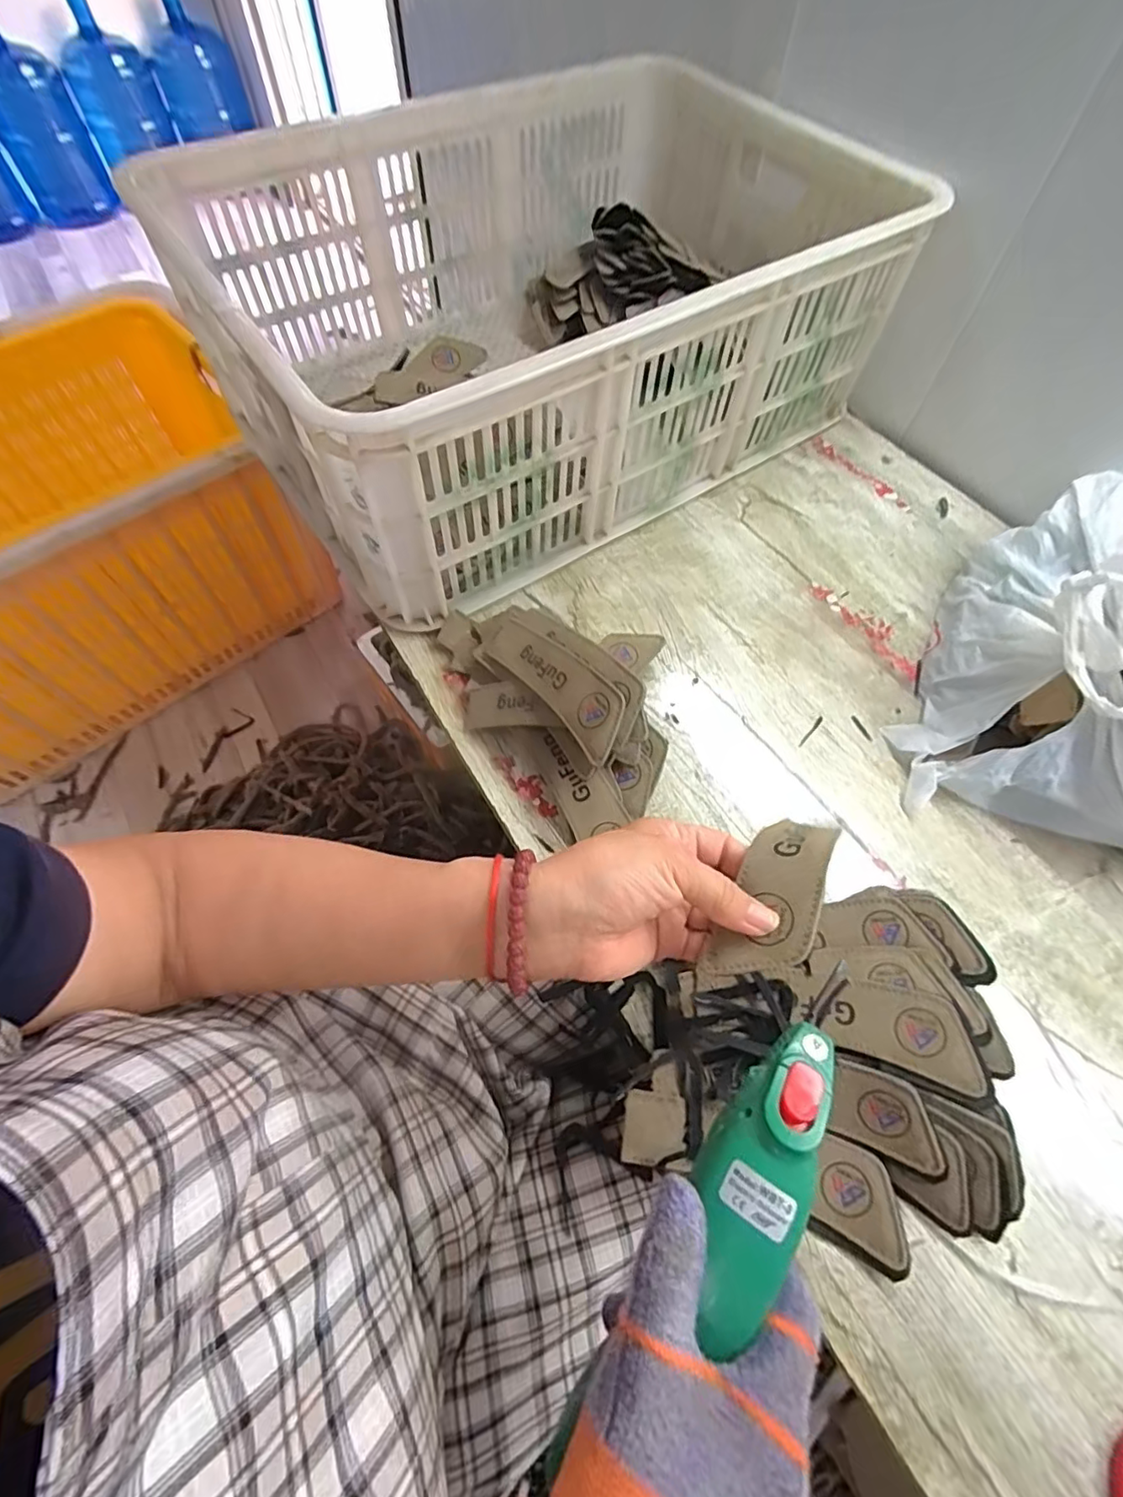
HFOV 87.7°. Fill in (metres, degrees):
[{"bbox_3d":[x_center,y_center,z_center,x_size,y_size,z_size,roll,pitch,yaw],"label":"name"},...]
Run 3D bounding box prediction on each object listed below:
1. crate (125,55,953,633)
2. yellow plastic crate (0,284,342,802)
[{"bbox_3d":[-0.011,-0.453,0.591,0.615,0.202,0.479,-31,66,-17],"label":"crate"},{"bbox_3d":[-0.924,-0.387,1.032,0.792,0.394,0.695,-34,67,-18],"label":"yellow plastic crate"}]

